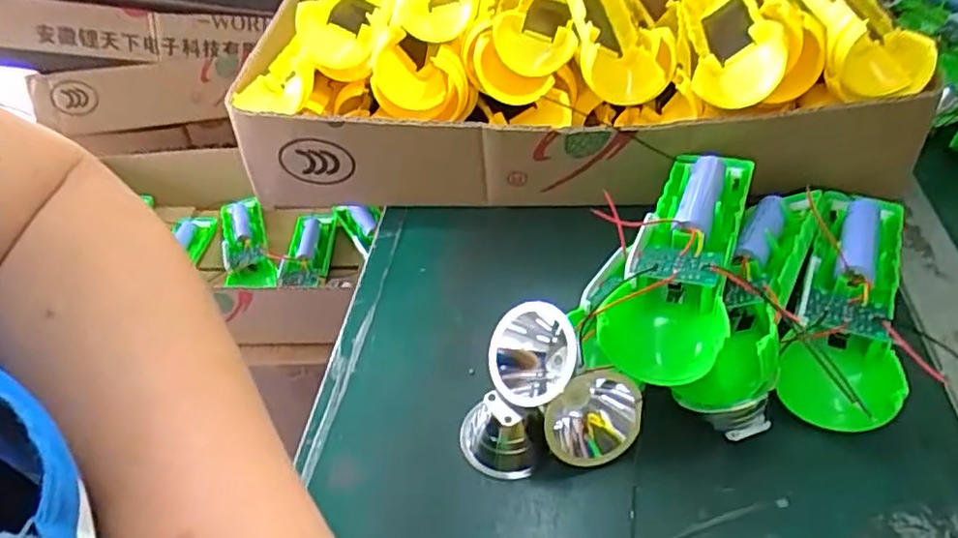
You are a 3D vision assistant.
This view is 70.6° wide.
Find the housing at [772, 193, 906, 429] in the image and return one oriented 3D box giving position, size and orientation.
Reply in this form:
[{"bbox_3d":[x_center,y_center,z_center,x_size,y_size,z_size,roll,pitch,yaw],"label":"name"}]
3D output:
[{"bbox_3d":[0.190,0.011,0.346,0.049,0.032,0.160,19,47,21],"label":"housing"}]

